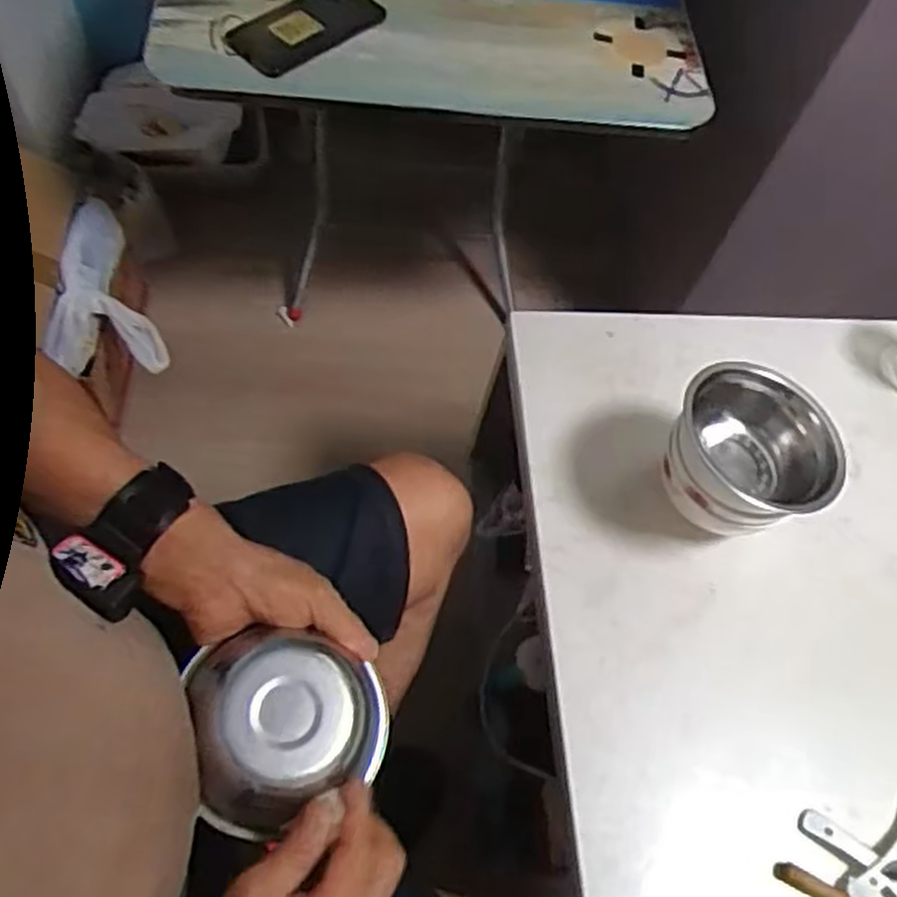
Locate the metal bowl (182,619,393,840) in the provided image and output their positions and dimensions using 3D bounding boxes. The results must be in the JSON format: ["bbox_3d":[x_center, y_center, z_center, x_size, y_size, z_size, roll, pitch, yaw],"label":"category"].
[{"bbox_3d":[-0.094,0.162,0.470,0.112,0.063,0.106,1,62,-2],"label":"metal bowl"}]

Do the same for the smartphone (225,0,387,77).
[{"bbox_3d":[-0.137,-0.422,0.794,0.154,0.013,0.082,-35,72,-23],"label":"smartphone"}]

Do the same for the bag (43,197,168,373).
[{"bbox_3d":[-0.446,-0.195,0.979,0.122,0.071,0.231,-19,66,-17],"label":"bag"}]

